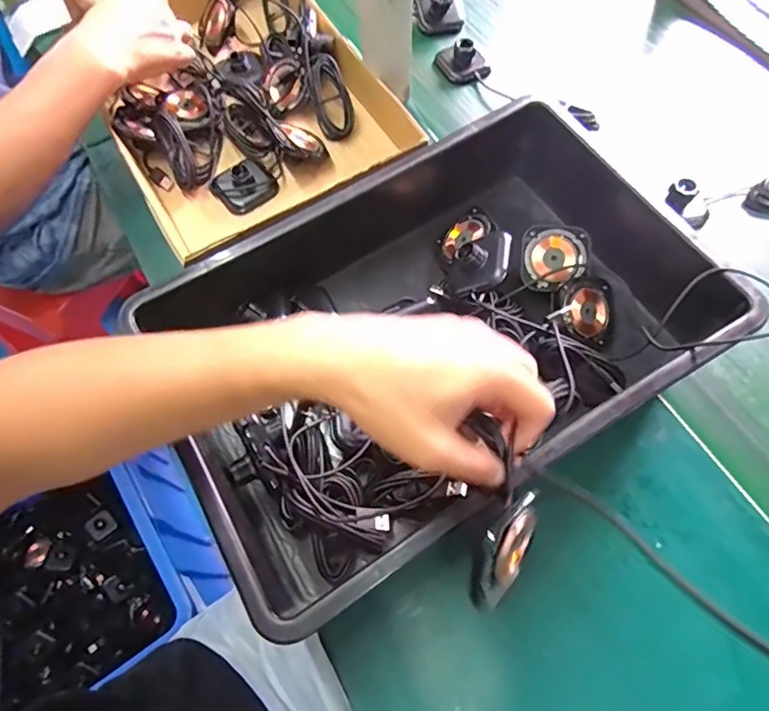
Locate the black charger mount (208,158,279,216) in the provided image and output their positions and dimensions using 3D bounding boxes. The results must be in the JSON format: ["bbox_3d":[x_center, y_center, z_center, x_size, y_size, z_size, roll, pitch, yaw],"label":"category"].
[{"bbox_3d":[-0.147,-0.178,0.542,0.056,0.021,0.055,-38,71,-15],"label":"black charger mount"}]

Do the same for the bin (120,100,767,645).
[{"bbox_3d":[0.037,-0.017,0.424,0.404,0.093,0.270,-30,69,-12],"label":"bin"}]

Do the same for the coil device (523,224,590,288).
[{"bbox_3d":[0.154,-0.089,0.468,0.057,0.012,0.059,-1,78,6],"label":"coil device"}]

